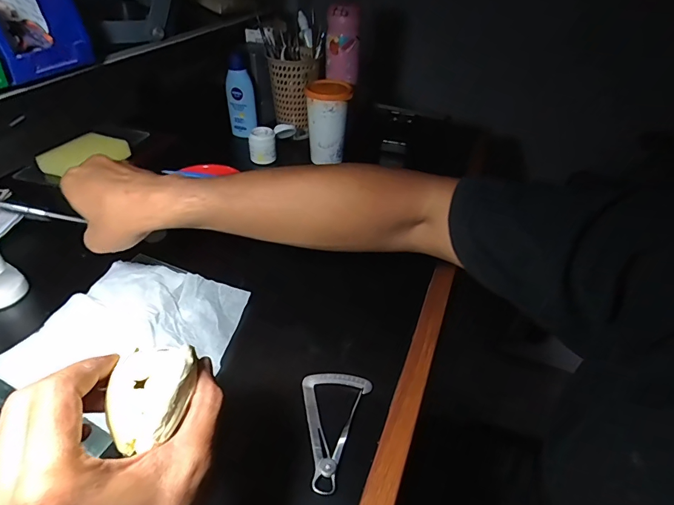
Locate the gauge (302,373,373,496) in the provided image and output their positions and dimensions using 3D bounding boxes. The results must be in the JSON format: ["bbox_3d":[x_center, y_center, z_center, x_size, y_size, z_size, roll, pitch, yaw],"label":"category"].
[{"bbox_3d":[-0.013,0.143,0.340,0.059,0.009,0.100,17,41,15],"label":"gauge"}]

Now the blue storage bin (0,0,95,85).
[{"bbox_3d":[-0.377,-0.263,0.428,0.160,0.104,0.106,20,42,18],"label":"blue storage bin"}]

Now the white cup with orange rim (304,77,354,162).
[{"bbox_3d":[-0.015,-0.217,0.672,0.067,0.120,0.067,6,40,2],"label":"white cup with orange rim"}]

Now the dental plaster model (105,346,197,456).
[{"bbox_3d":[-0.104,0.080,0.228,0.043,0.020,0.054,-1,60,-7],"label":"dental plaster model"}]

